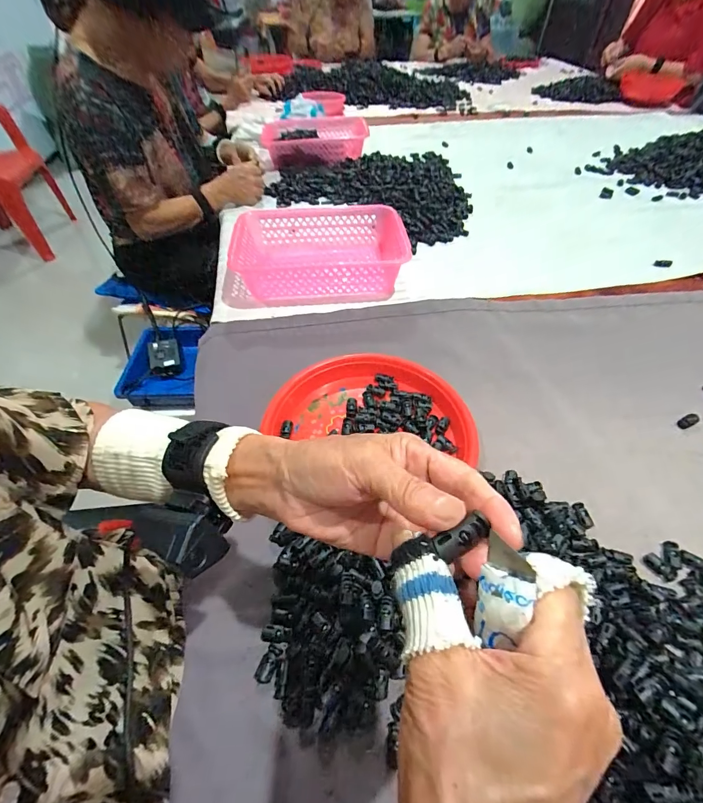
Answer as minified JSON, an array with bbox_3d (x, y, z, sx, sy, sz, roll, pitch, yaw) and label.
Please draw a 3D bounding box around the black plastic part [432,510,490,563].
[{"bbox_3d":[0.050,0.061,0.166,0.023,0.009,0.010,-24,54,-18],"label":"black plastic part"}]

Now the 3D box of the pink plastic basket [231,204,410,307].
[{"bbox_3d":[-0.055,-0.280,0.700,0.309,0.073,0.214,-7,51,-4],"label":"pink plastic basket"}]

